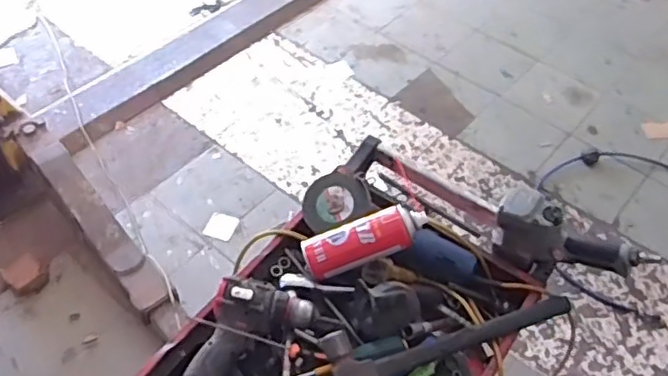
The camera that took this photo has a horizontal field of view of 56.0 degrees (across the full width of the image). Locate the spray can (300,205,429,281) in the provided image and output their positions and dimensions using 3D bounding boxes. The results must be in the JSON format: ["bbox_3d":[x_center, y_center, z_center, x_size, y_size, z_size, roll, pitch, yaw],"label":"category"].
[{"bbox_3d":[0.047,0.076,0.923,0.187,0.055,0.060,-21,55,1],"label":"spray can"}]

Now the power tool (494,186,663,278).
[{"bbox_3d":[0.333,0.093,0.916,0.207,0.127,0.065,29,55,20],"label":"power tool"}]

